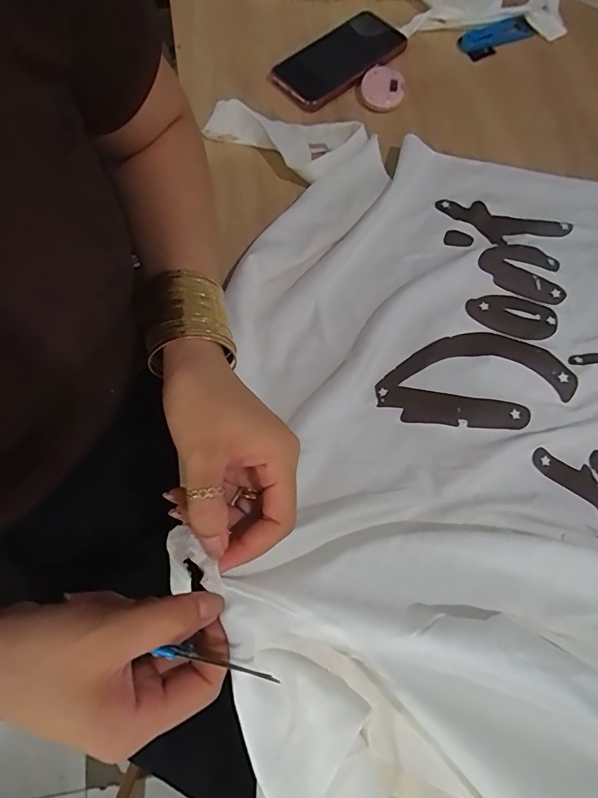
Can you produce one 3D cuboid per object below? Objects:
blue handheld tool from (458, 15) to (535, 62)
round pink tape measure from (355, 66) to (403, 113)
[{"bbox_3d":[0.248,-0.451,0.572,0.091,0.013,0.043,-22,74,-7],"label":"blue handheld tool"},{"bbox_3d":[0.095,-0.363,0.536,0.053,0.013,0.059,9,72,3],"label":"round pink tape measure"}]

